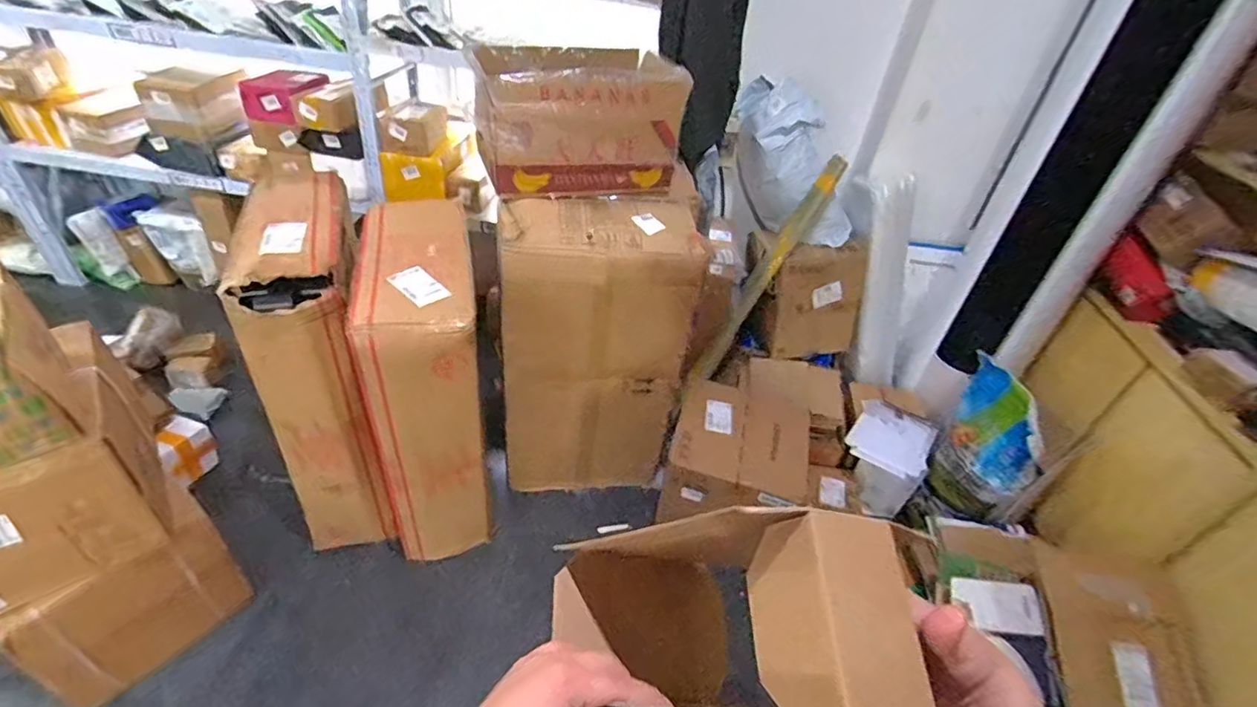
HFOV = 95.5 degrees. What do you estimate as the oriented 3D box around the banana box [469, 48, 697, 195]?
[{"bbox_3d":[-0.122,-0.537,1.319,0.429,0.243,0.287,-9,41,-19],"label":"banana box"}]

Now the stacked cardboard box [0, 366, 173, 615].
[{"bbox_3d":[-1.037,0.242,0.969,0.353,0.276,0.240,-21,47,-31],"label":"stacked cardboard box"}]

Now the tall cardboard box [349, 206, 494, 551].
[{"bbox_3d":[-0.451,0.091,1.311,0.216,0.679,0.390,-5,40,-15],"label":"tall cardboard box"}]

